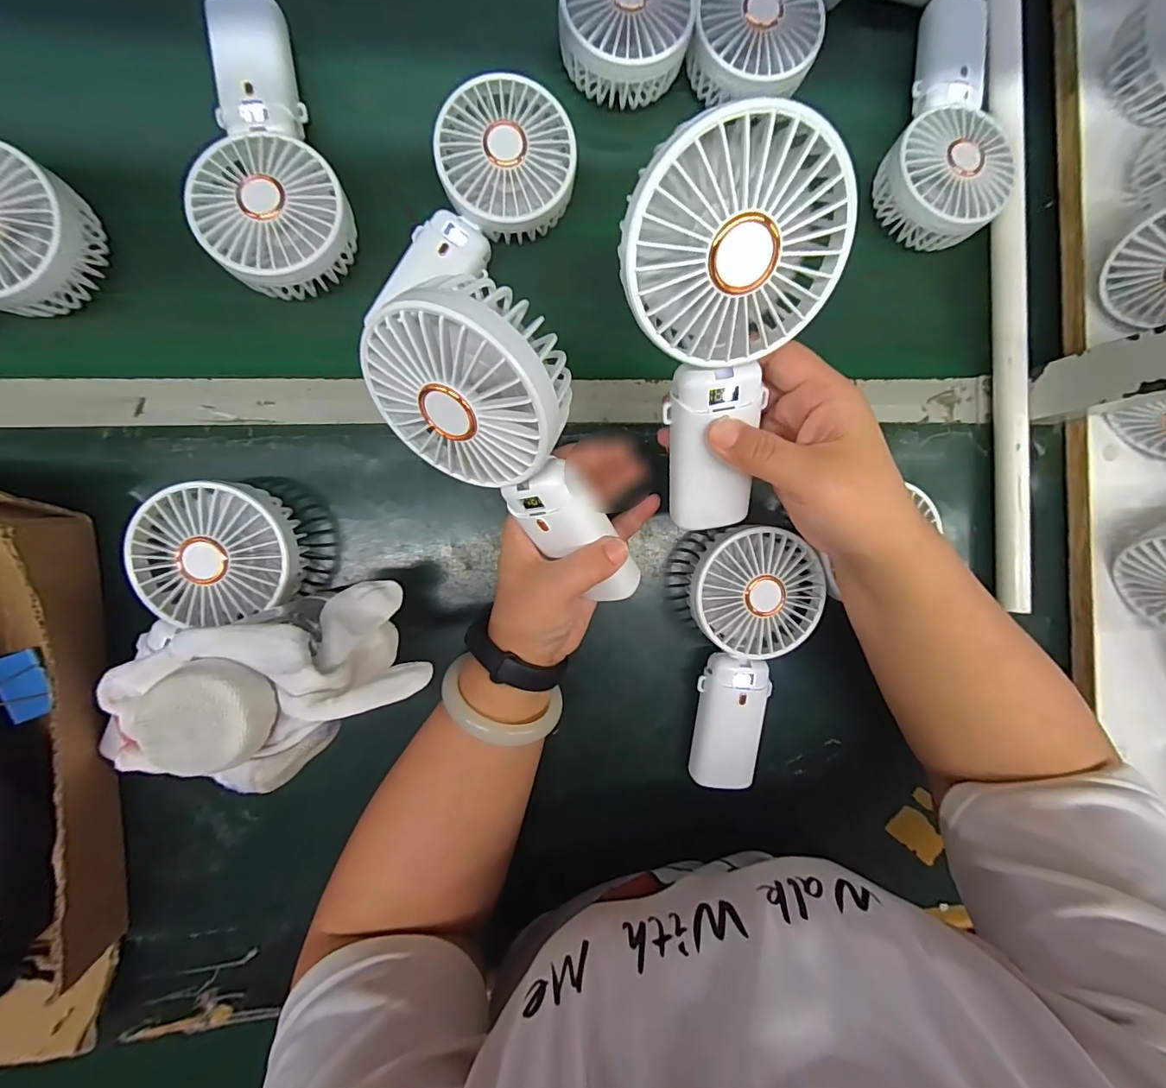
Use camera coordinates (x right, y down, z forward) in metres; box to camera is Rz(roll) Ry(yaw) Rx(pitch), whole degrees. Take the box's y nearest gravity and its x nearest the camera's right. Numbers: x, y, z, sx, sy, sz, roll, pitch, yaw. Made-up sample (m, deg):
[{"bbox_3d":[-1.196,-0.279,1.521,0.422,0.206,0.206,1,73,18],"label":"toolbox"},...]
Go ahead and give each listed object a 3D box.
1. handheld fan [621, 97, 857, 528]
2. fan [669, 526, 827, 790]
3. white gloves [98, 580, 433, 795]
[{"bbox_3d":[0.063,-0.086,0.231,0.084,0.036,0.177,-12,133,-4],"label":"handheld fan"},{"bbox_3d":[0.117,0.079,0.343,0.089,0.046,0.179,-4,90,-5],"label":"fan"},{"bbox_3d":[-0.136,0.059,0.224,0.106,0.077,0.078,-35,93,-5],"label":"white gloves"}]

